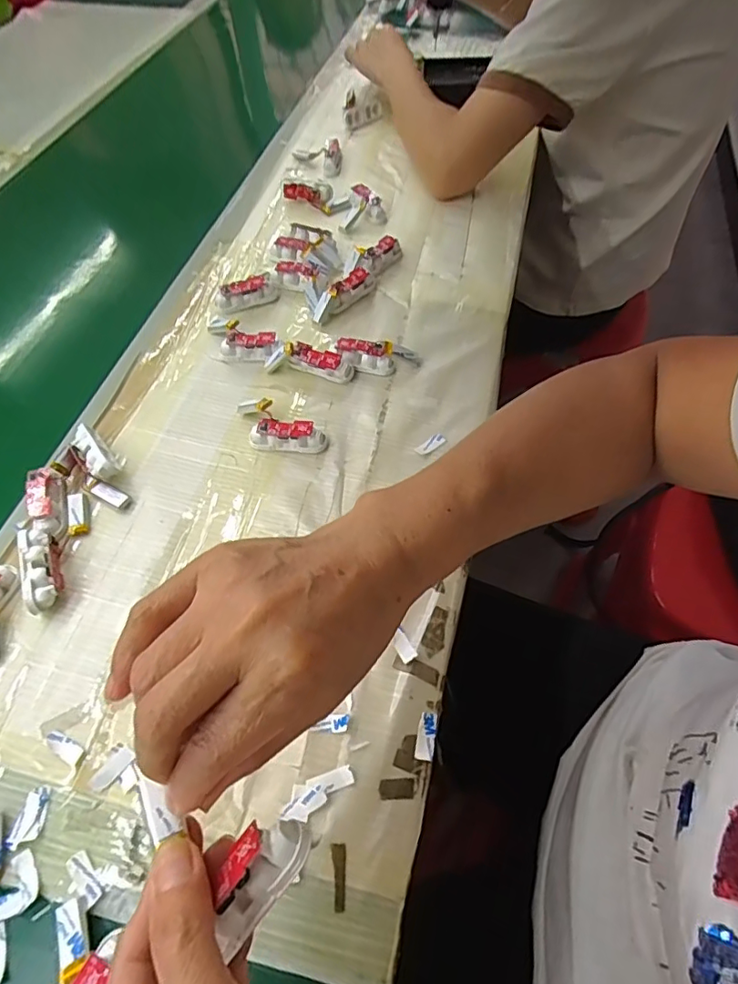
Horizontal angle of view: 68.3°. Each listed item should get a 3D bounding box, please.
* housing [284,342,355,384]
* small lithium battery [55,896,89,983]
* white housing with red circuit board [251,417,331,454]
[{"bbox_3d":[-0.044,-0.114,0.477,0.060,0.026,0.015,14,58,12],"label":"housing"},{"bbox_3d":[-0.147,0.220,0.269,0.013,0.004,0.034,-26,44,-16],"label":"small lithium battery"},{"bbox_3d":[-0.065,-0.045,0.436,0.060,0.022,0.017,5,57,6],"label":"white housing with red circuit board"}]

